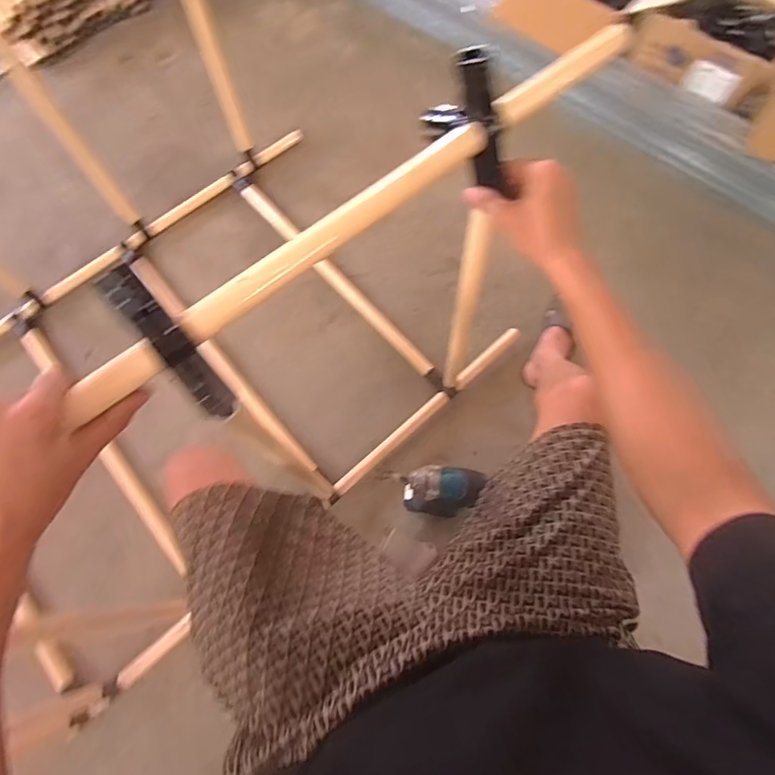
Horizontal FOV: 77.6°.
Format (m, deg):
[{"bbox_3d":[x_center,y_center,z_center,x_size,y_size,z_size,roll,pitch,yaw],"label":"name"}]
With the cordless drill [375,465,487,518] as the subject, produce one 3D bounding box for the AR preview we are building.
[{"bbox_3d":[0.067,0.193,0.914,0.185,0.232,0.068,12,71,6],"label":"cordless drill"}]

